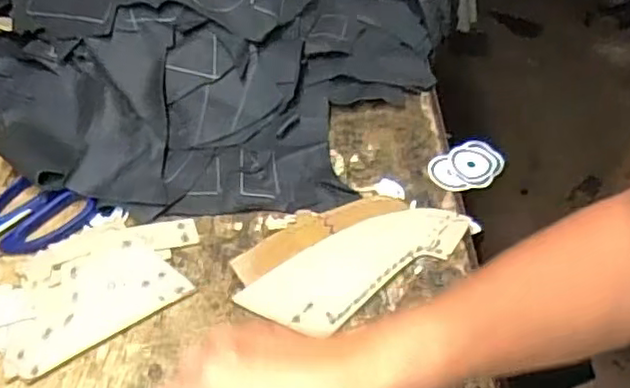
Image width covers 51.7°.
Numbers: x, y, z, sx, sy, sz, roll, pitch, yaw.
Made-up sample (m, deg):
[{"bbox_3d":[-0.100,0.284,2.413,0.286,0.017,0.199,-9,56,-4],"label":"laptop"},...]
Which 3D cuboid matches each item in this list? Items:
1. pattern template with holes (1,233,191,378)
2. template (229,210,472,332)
[{"bbox_3d":[-0.166,0.077,0.474,0.126,0.004,0.076,-29,56,-20],"label":"pattern template with holes"},{"bbox_3d":[0.033,0.050,0.480,0.168,0.014,0.064,-26,50,-22],"label":"template"}]

